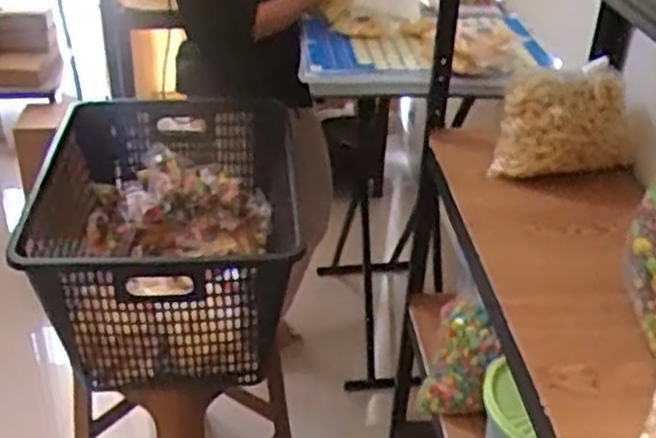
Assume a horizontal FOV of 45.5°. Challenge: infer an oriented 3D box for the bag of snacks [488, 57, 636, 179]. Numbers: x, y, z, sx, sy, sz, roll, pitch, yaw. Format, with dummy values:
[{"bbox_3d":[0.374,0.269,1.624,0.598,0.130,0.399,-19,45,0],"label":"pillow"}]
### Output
[{"bbox_3d":[0.376,-0.140,1.208,0.229,0.162,0.071,-9,34,-16],"label":"bag of snacks"}]

